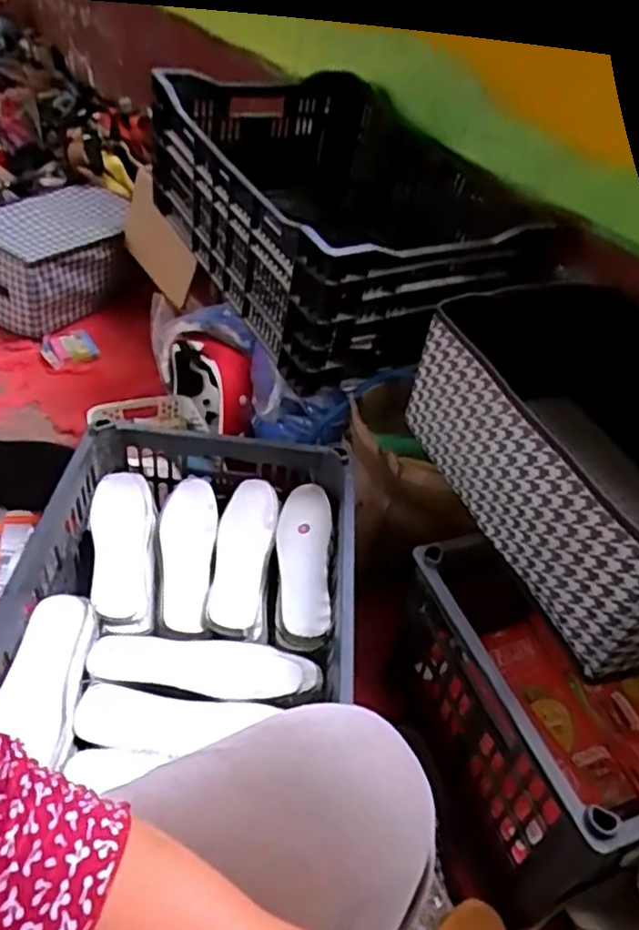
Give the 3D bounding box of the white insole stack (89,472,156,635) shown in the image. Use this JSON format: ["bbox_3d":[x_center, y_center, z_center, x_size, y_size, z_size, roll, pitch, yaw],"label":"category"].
[{"bbox_3d":[-0.235,0.108,0.814,0.079,0.044,0.233,-8,45,-14],"label":"white insole stack"}]

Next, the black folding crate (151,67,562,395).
[{"bbox_3d":[0.037,-0.409,1.084,0.458,0.262,0.560,-18,48,-23],"label":"black folding crate"}]

